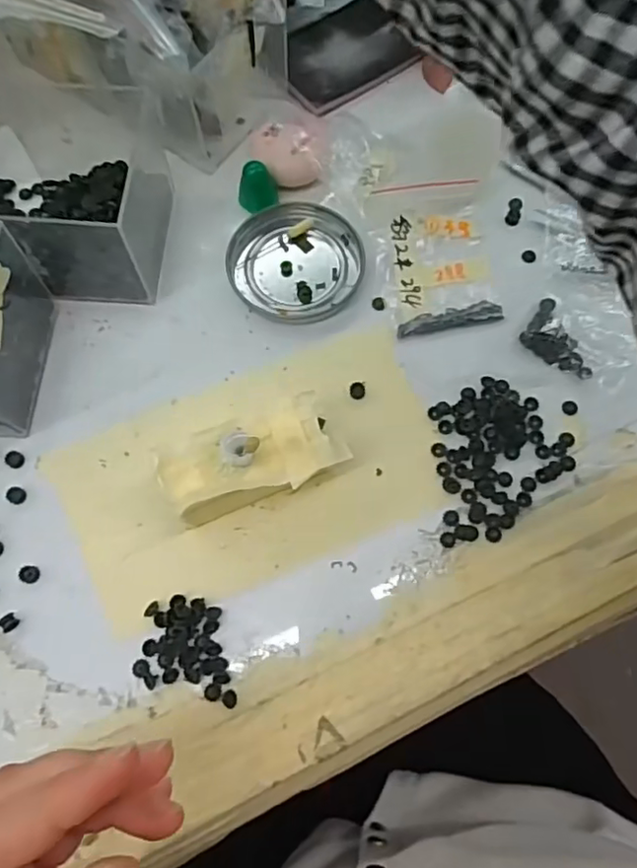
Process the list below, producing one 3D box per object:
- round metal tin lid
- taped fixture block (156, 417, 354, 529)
[{"bbox_3d":[-0.013,-0.103,0.353,0.078,0.005,0.075,0,71,0],"label":"round metal tin lid"},{"bbox_3d":[-0.032,0.015,0.297,0.085,0.035,0.042,-20,72,-7],"label":"taped fixture block"}]

